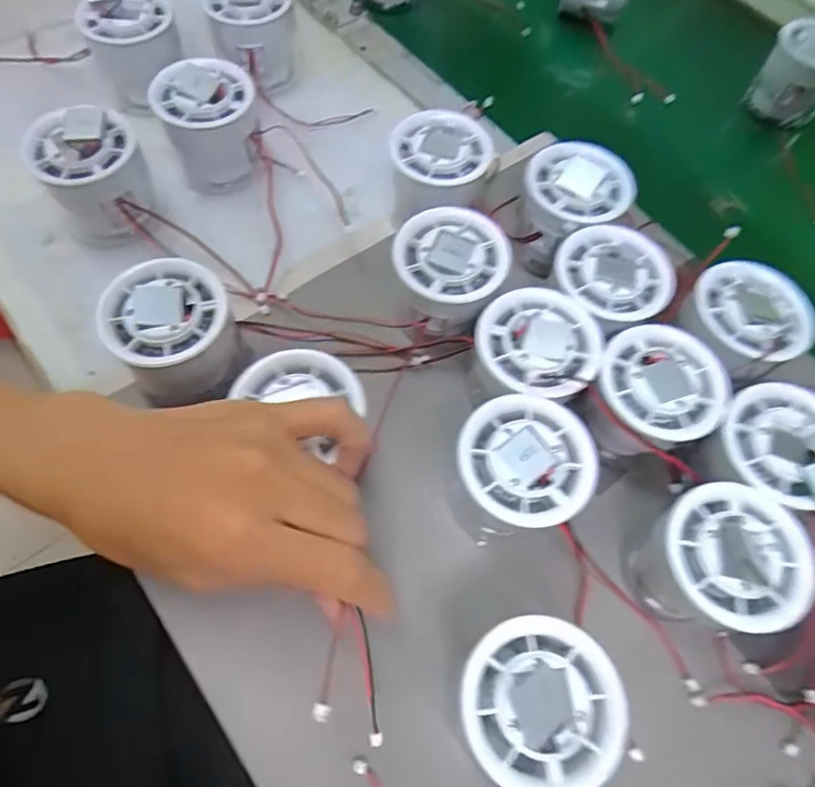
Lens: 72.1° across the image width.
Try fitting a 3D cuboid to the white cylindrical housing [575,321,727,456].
[{"bbox_3d":[0.120,0.001,0.279,0.055,0.050,0.052,2,64,-4],"label":"white cylindrical housing"}]

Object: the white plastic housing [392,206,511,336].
[{"bbox_3d":[0.020,-0.059,0.302,0.058,0.055,0.057,2,64,-4],"label":"white plastic housing"}]

